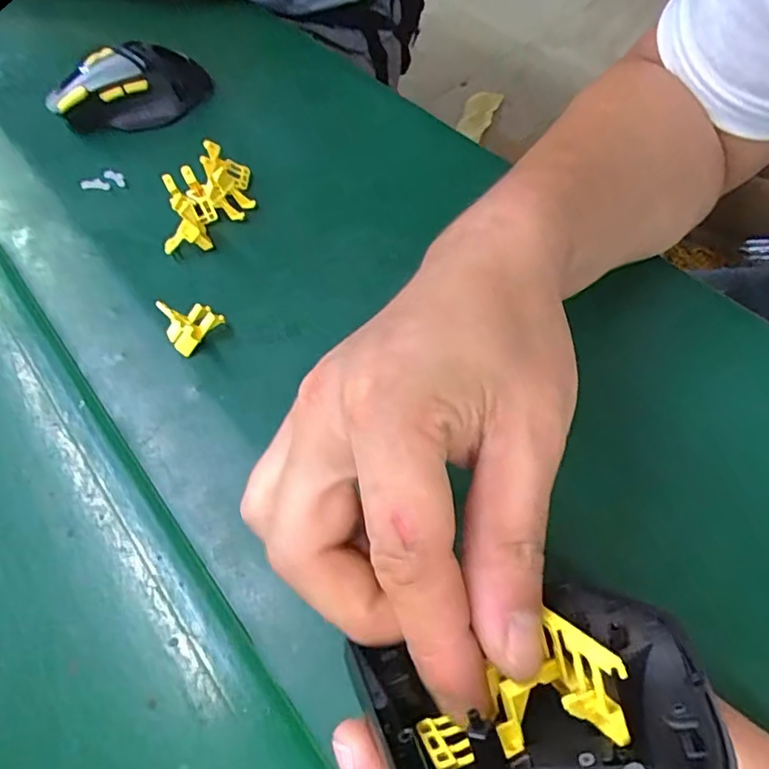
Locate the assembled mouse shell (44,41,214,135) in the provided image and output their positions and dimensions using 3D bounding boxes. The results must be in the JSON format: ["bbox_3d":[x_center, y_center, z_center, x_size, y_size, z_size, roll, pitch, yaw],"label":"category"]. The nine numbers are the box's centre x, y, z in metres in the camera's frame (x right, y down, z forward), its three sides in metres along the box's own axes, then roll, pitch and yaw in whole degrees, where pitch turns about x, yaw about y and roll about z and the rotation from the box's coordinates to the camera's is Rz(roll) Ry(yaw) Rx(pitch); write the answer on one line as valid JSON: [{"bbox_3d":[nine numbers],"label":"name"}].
[{"bbox_3d":[-0.197,-0.231,0.449,0.119,0.037,0.064,-16,58,-6],"label":"assembled mouse shell"}]

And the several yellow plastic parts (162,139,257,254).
[{"bbox_3d":[-0.115,-0.123,0.379,0.040,0.030,0.083,25,64,20],"label":"several yellow plastic parts"}]

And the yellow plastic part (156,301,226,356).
[{"bbox_3d":[-0.107,-0.036,0.321,0.019,0.027,0.030,30,66,22],"label":"yellow plastic part"}]

